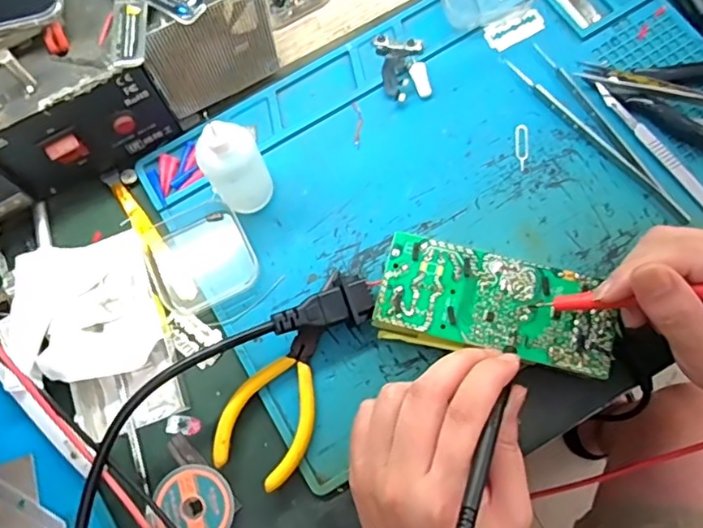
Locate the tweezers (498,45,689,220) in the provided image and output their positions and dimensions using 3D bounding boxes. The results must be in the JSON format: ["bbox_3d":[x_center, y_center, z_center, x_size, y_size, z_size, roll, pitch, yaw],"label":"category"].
[{"bbox_3d":[0.160,-0.086,0.378,0.026,0.009,0.151,-34,76,-7],"label":"tweezers"}]

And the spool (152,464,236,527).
[{"bbox_3d":[-0.088,0.138,0.329,0.042,0.014,0.045,-1,75,2],"label":"spool"}]

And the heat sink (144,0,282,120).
[{"bbox_3d":[-0.091,-0.140,0.368,0.081,0.087,0.031,-31,76,-6],"label":"heat sink"}]

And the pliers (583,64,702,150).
[{"bbox_3d":[0.215,-0.106,0.380,0.110,0.010,0.070,13,76,5],"label":"pliers"}]

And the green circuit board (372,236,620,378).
[{"bbox_3d":[0.083,0.026,0.341,0.131,0.020,0.059,14,76,10],"label":"green circuit board"}]

